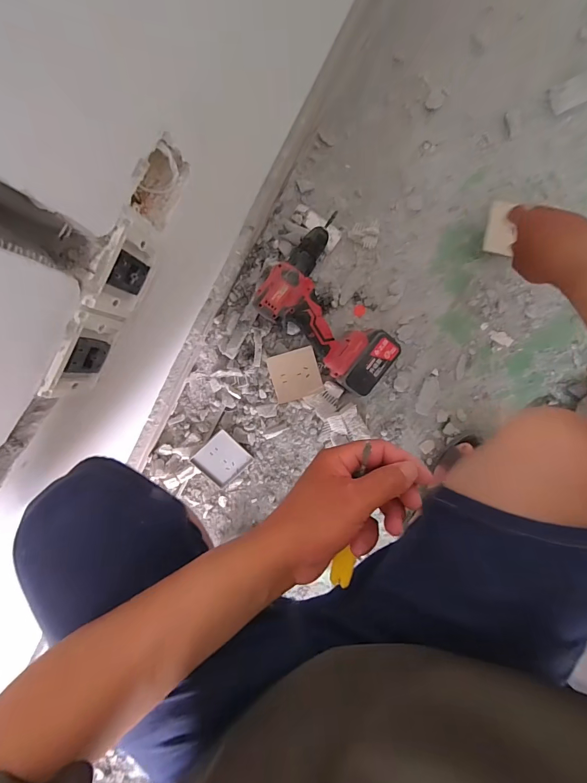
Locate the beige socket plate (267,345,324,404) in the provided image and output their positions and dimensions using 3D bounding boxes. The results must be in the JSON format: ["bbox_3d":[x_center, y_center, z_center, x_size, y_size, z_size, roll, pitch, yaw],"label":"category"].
[{"bbox_3d":[0.004,-0.029,0.669,0.085,0.016,0.086,-17,93,2],"label":"beige socket plate"}]

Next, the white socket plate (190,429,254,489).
[{"bbox_3d":[-0.133,0.129,0.694,0.087,0.014,0.084,-44,102,-1],"label":"white socket plate"}]

